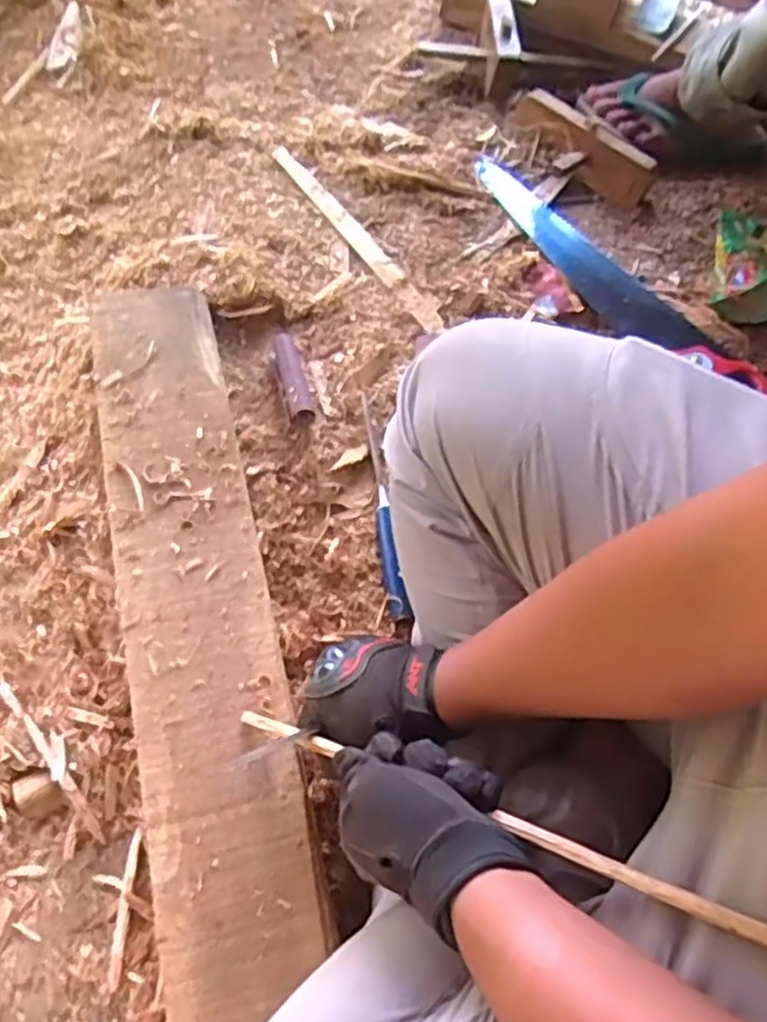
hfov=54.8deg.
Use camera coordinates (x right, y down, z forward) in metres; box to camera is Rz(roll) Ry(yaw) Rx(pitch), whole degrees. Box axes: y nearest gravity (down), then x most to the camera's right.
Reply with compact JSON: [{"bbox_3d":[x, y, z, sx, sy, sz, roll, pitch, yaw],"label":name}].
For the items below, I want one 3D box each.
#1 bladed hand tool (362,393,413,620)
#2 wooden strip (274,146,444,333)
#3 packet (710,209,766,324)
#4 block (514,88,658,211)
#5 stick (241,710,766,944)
[{"bbox_3d":[-0.004,-0.010,0.698,0.018,0.022,0.230,-8,64,-7],"label":"bladed hand tool"},{"bbox_3d":[-0.034,-0.321,0.848,0.027,0.008,0.324,-32,69,-17],"label":"wooden strip"},{"bbox_3d":[0.439,-0.290,0.856,0.095,0.030,0.183,17,64,5],"label":"packet"},{"bbox_3d":[0.244,-0.453,0.912,0.058,0.037,0.195,-41,73,-20],"label":"block"},{"bbox_3d":[0.038,0.174,0.449,0.375,0.013,0.011,7,57,40],"label":"stick"}]

